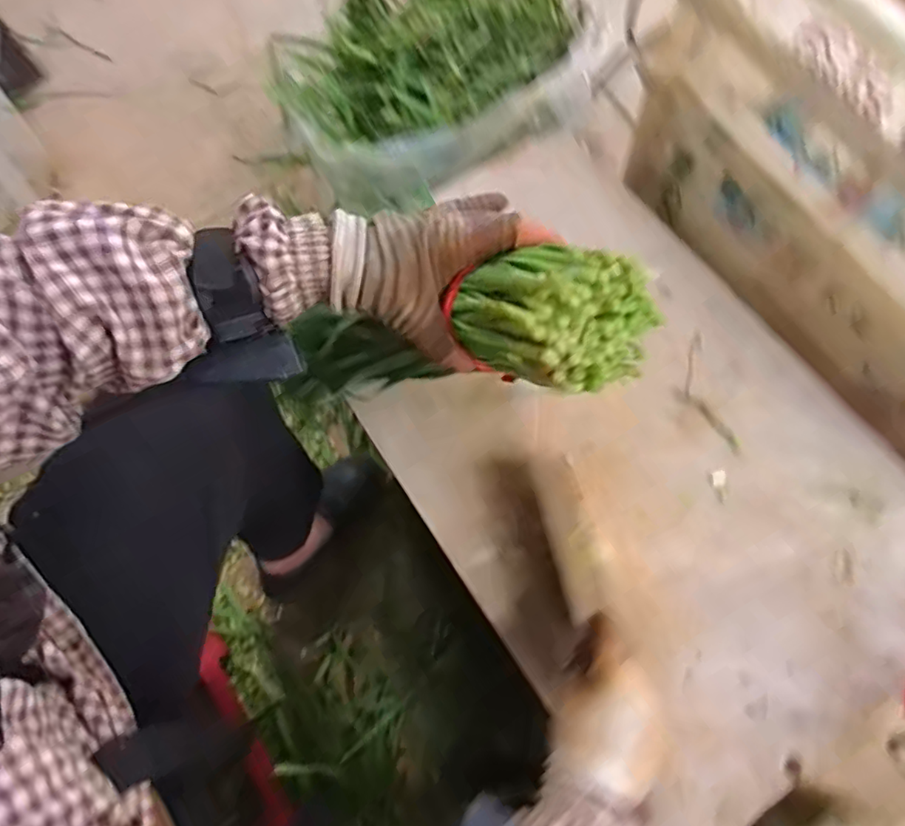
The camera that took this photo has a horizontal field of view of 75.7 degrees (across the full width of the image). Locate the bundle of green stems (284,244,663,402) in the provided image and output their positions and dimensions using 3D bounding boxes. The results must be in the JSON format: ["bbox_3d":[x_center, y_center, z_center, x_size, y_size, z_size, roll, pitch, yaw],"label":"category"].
[{"bbox_3d":[-0.020,-0.048,0.431,0.314,0.082,0.076,-2,63,46],"label":"bundle of green stems"}]

